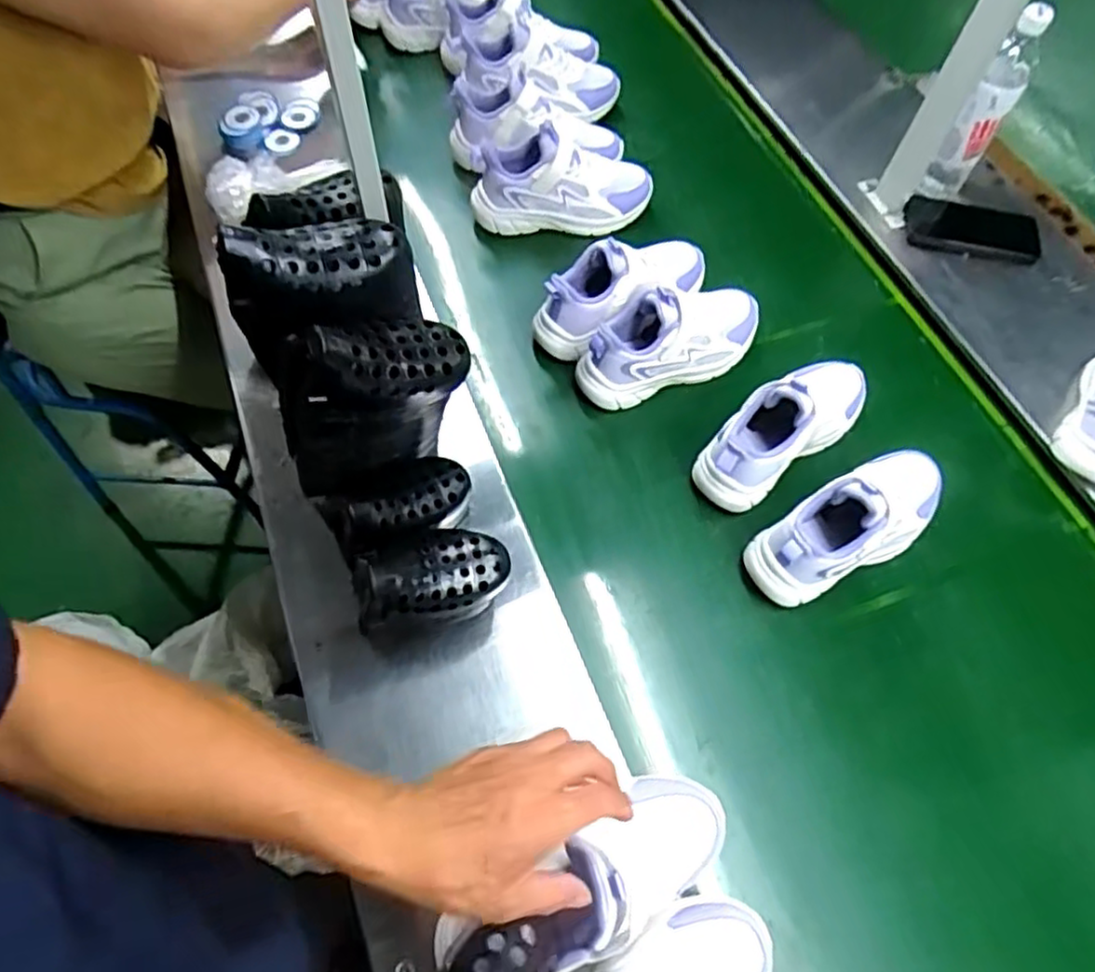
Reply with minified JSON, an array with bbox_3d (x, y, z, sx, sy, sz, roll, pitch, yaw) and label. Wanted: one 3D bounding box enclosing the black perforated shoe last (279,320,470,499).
[{"bbox_3d":[-0.151,-0.075,0.589,0.171,0.196,0.076,-16,66,-10],"label":"black perforated shoe last"}]

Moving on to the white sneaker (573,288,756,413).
[{"bbox_3d":[0.145,-0.168,0.767,0.220,0.105,0.091,-24,66,-14],"label":"white sneaker"}]

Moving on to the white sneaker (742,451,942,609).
[{"bbox_3d":[0.302,0.032,0.666,0.221,0.108,0.086,-29,69,-15],"label":"white sneaker"}]

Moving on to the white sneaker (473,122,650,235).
[{"bbox_3d":[0.022,-0.382,0.868,0.227,0.106,0.103,-12,65,-9],"label":"white sneaker"}]

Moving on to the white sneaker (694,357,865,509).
[{"bbox_3d":[0.254,-0.069,0.716,0.223,0.116,0.079,-35,71,-18],"label":"white sneaker"}]

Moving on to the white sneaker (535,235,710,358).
[{"bbox_3d":[0.089,-0.231,0.785,0.217,0.100,0.081,-26,68,-14],"label":"white sneaker"}]

